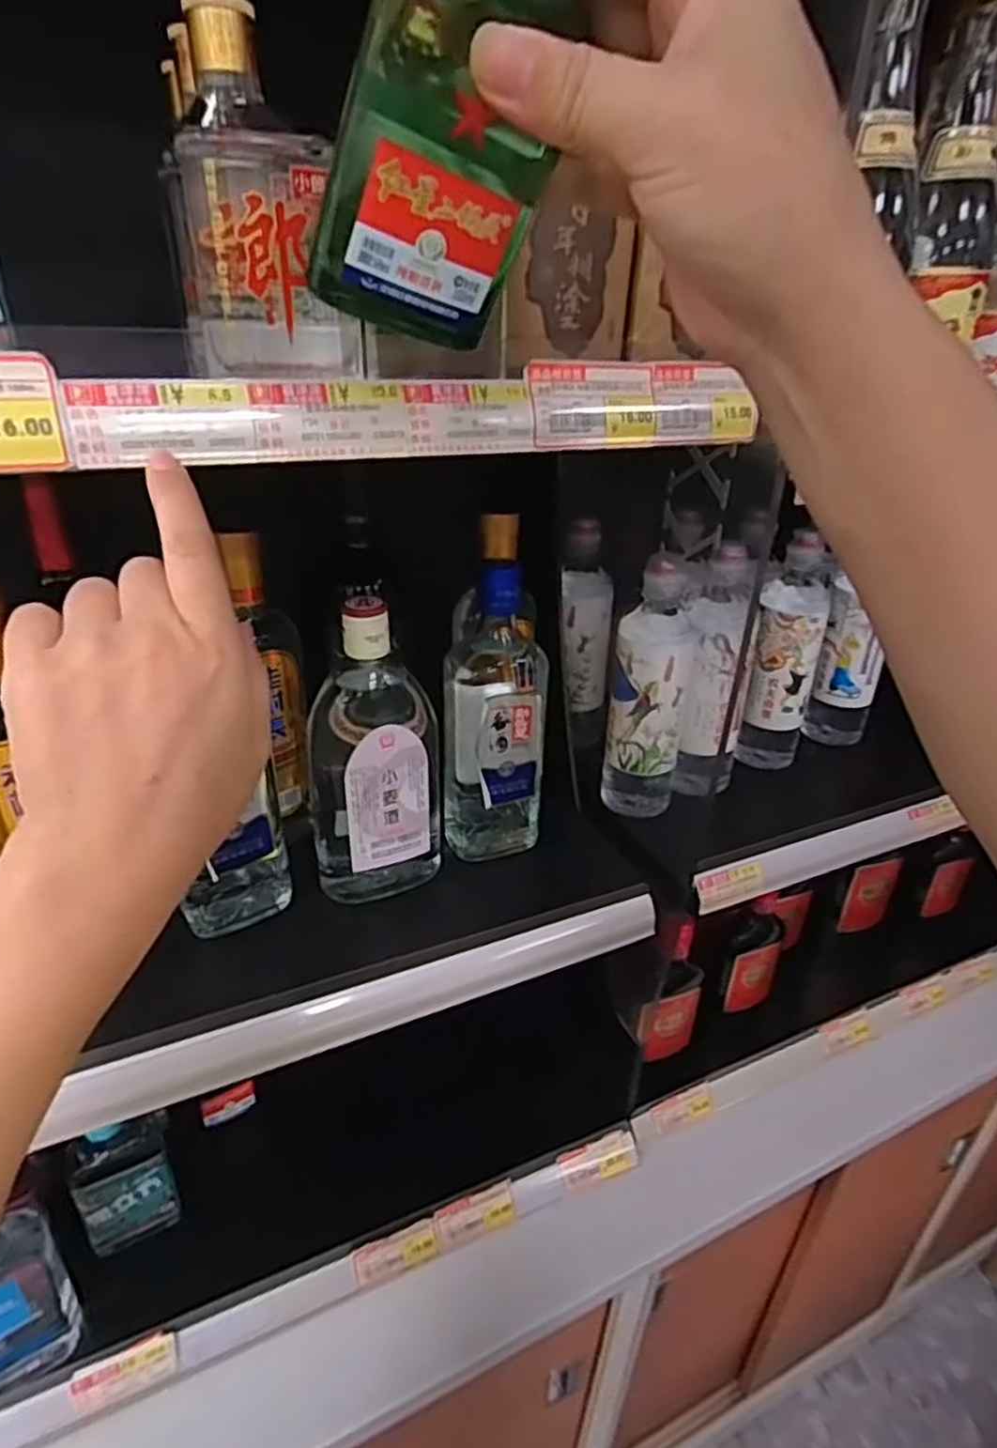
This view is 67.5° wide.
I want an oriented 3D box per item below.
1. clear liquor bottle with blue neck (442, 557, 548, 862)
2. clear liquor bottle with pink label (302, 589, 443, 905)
[{"bbox_3d":[-0.001,-0.003,0.566,0.075,0.234,0.054,2,29,0],"label":"clear liquor bottle with blue neck"},{"bbox_3d":[-0.087,0.019,0.537,0.089,0.224,0.080,0,29,-4],"label":"clear liquor bottle with pink label"}]

